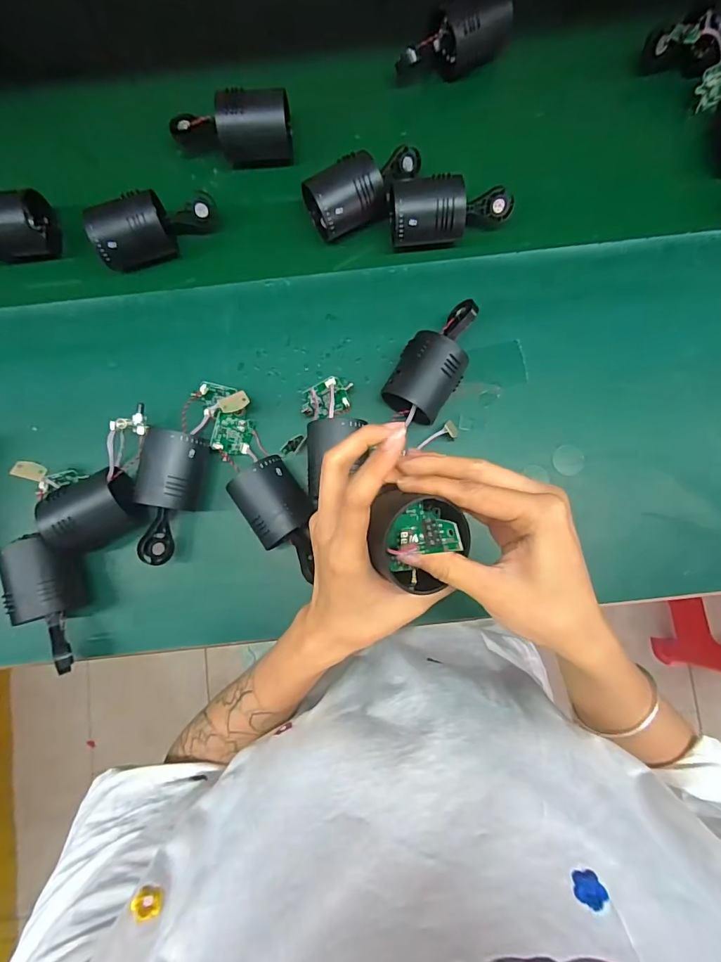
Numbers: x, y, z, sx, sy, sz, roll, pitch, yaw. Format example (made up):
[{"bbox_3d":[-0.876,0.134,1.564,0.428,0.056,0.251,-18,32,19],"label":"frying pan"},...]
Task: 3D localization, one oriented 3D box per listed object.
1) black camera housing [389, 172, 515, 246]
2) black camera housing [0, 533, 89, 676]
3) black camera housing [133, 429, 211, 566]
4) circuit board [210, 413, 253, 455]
[{"bbox_3d":[0.085,-0.258,0.427,0.123,0.045,0.057,-17,84,0],"label":"black camera housing"},{"bbox_3d":[-0.262,0.104,0.384,0.048,0.043,0.113,-18,84,-1],"label":"black camera housing"},{"bbox_3d":[-0.169,0.014,0.394,0.053,0.040,0.114,14,97,1],"label":"black camera housing"},{"bbox_3d":[-0.117,-0.043,0.413,0.038,0.009,0.033,11,95,-43],"label":"circuit board"}]

